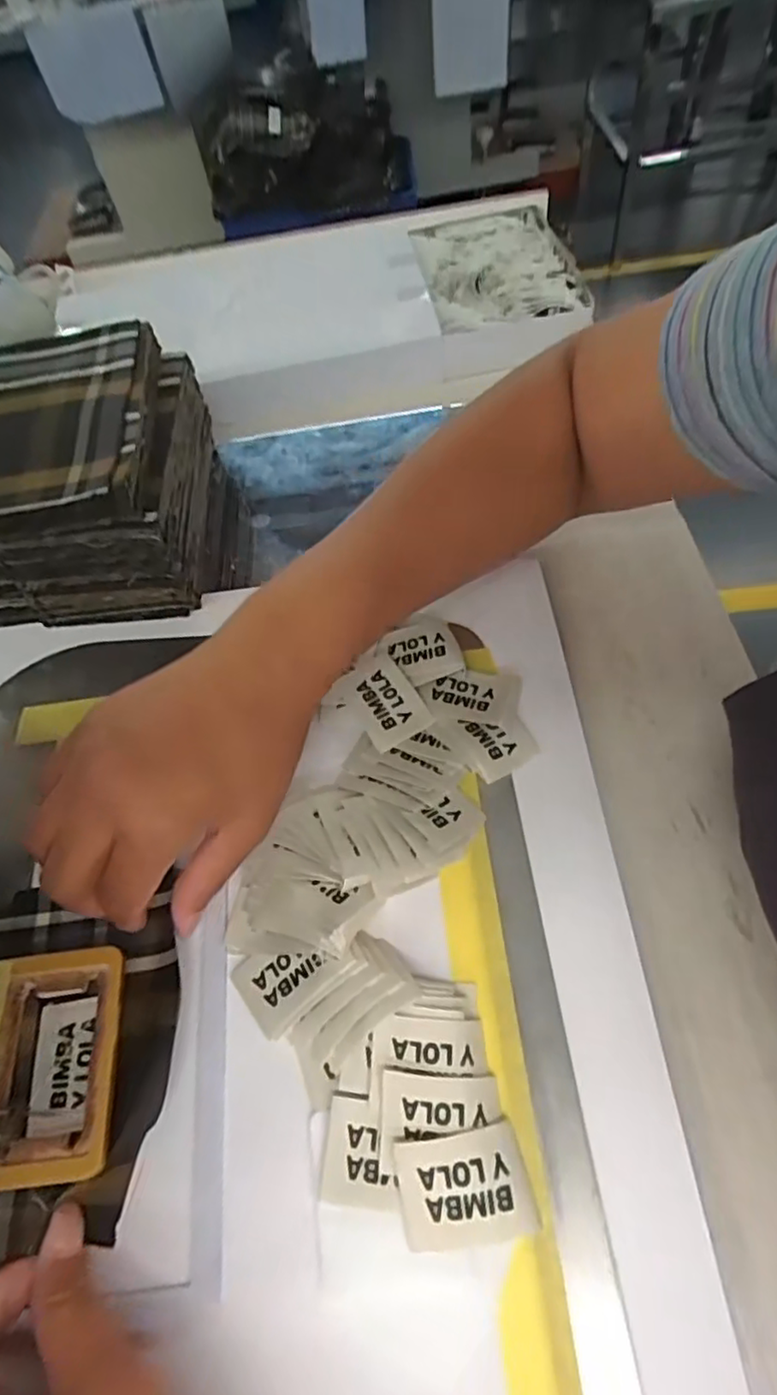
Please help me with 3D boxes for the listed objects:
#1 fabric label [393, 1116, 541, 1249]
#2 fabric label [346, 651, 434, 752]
[{"bbox_3d":[0.027,0.175,0.231,0.047,0.007,0.033,-9,69,-1],"label":"fabric label"},{"bbox_3d":[-0.001,0.001,0.330,0.031,0.004,0.048,-29,60,-10],"label":"fabric label"}]

